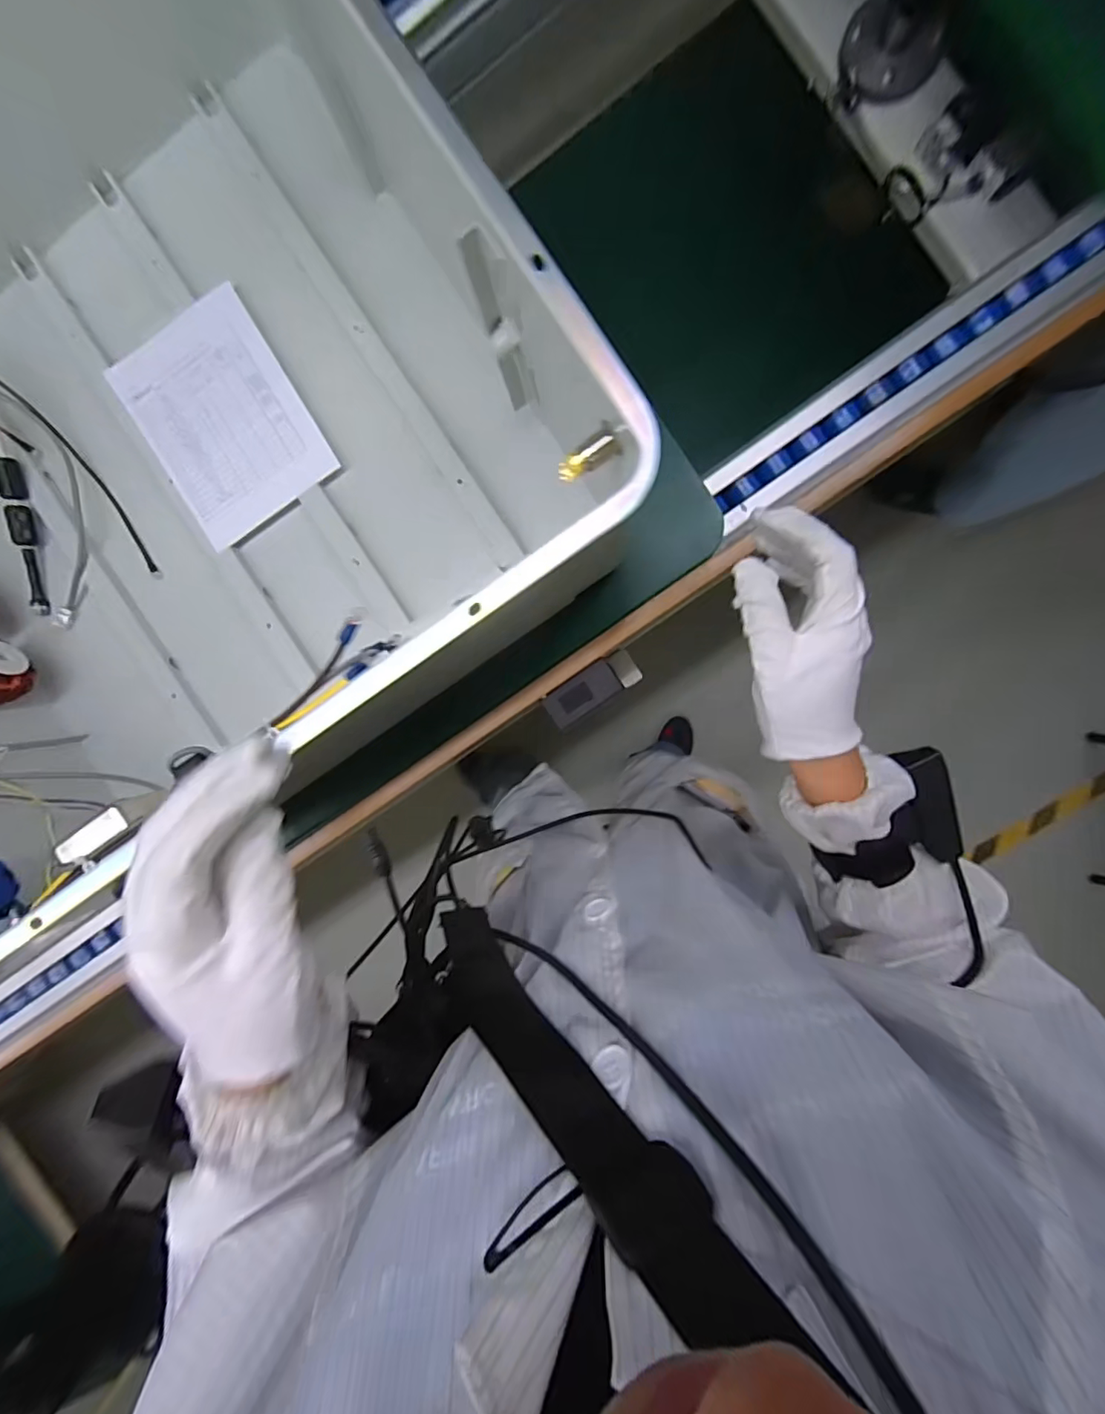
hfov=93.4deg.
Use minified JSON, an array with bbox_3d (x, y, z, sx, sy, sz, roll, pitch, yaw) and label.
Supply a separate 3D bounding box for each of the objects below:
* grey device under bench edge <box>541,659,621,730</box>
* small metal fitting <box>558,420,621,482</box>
[{"bbox_3d":[0.033,-0.012,0.547,0.078,0.008,0.038,-33,89,8],"label":"grey device under bench edge"},{"bbox_3d":[0.021,-0.153,0.317,0.039,0.010,0.017,-32,89,8],"label":"small metal fitting"}]

